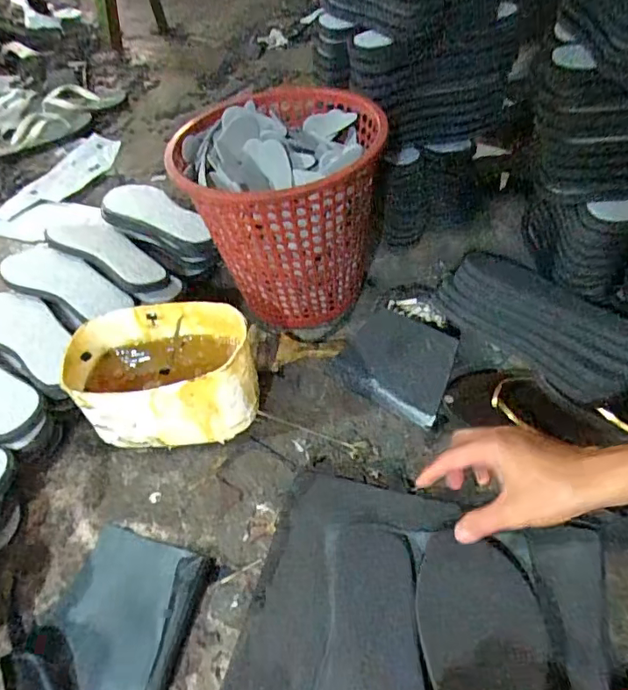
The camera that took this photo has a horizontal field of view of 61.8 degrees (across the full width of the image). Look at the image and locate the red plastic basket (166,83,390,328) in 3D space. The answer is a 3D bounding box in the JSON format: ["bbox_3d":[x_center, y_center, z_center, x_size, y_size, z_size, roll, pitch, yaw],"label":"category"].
[{"bbox_3d":[-0.038,-0.178,0.703,0.248,0.256,0.245,-13,47,-4],"label":"red plastic basket"}]

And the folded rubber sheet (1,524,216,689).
[{"bbox_3d":[-0.221,0.301,0.478,0.176,0.027,0.269,7,50,12],"label":"folded rubber sheet"}]

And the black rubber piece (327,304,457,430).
[{"bbox_3d":[0.108,0.016,0.664,0.144,0.035,0.126,26,56,25],"label":"black rubber piece"}]

